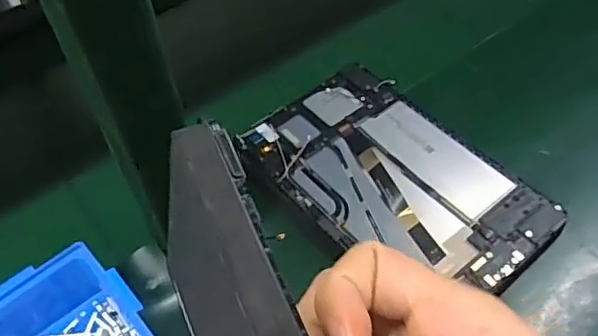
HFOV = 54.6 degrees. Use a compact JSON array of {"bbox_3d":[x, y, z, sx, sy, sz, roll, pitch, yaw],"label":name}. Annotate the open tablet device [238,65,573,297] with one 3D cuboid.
[{"bbox_3d":[0.076,0.008,0.478,0.147,0.010,0.241,-33,57,-21],"label":"open tablet device"}]

